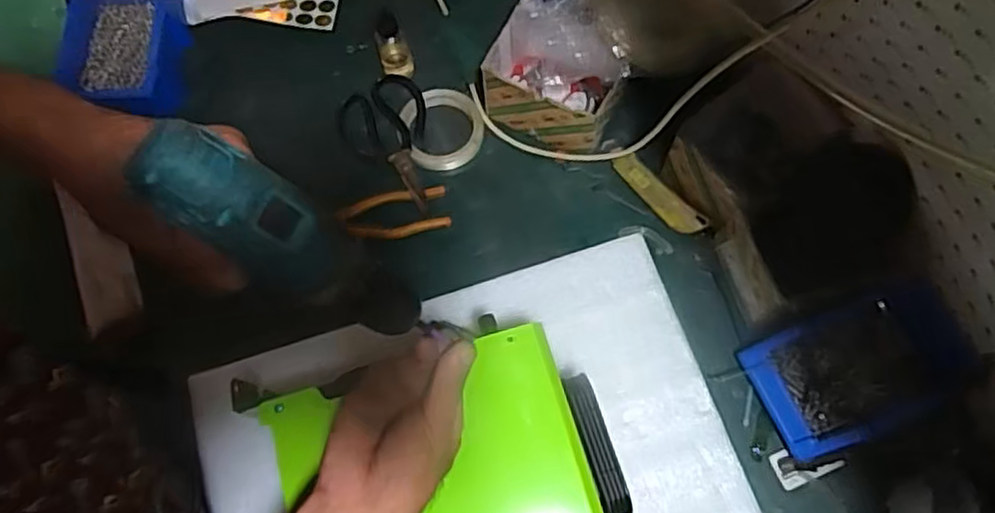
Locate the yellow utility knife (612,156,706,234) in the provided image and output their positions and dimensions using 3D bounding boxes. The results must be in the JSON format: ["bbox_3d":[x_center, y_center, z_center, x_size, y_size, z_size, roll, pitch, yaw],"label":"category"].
[{"bbox_3d":[0.177,-0.067,0.746,0.121,0.015,0.030,44,108,15],"label":"yellow utility knife"}]

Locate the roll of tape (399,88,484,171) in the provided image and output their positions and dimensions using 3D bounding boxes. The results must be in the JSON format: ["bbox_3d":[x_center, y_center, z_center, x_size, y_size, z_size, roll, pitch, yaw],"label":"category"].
[{"bbox_3d":[-0.066,-0.149,0.785,0.097,0.016,0.099,0,71,1],"label":"roll of tape"}]

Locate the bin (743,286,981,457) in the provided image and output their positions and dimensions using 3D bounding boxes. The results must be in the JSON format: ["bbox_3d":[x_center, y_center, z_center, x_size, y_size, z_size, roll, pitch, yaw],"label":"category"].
[{"bbox_3d":[0.340,0.105,0.640,0.180,0.064,0.117,-23,72,-6],"label":"bin"}]

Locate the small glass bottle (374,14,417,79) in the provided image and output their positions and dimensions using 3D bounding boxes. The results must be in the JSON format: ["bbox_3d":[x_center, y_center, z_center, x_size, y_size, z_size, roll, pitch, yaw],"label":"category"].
[{"bbox_3d":[-0.121,-0.241,0.781,0.039,0.066,0.046,-14,71,-3],"label":"small glass bottle"}]

